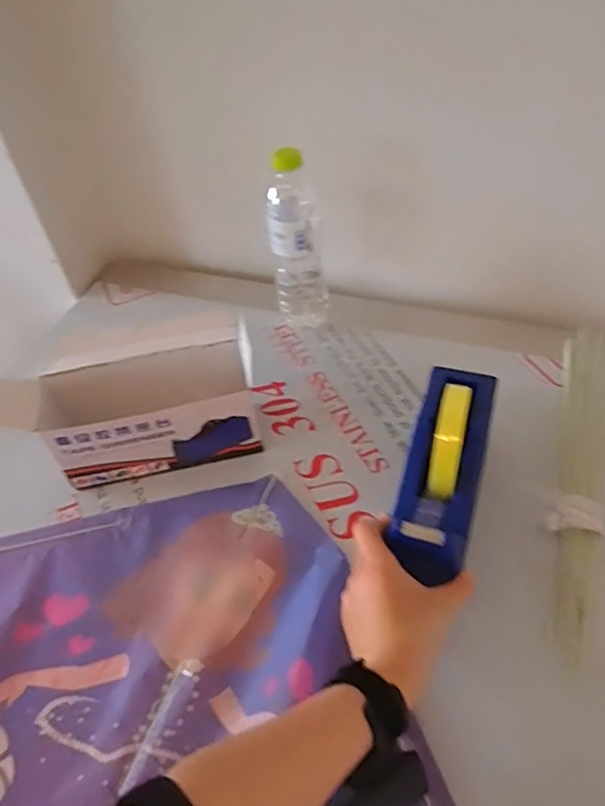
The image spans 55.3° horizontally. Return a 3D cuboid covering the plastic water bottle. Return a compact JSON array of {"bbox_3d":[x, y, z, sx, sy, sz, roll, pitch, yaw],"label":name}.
[{"bbox_3d":[-0.005,-0.186,0.698,0.060,0.231,0.054,-7,48,0],"label":"plastic water bottle"}]

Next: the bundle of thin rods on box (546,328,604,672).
[{"bbox_3d":[0.285,0.053,0.589,0.052,0.020,0.403,13,51,18],"label":"bundle of thin rods on box"}]

